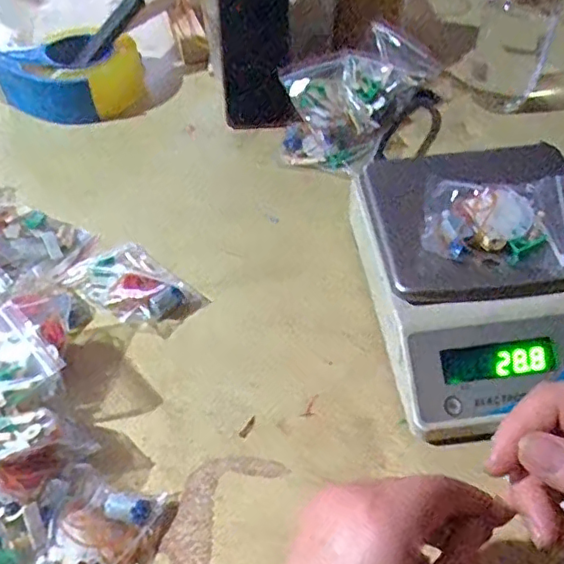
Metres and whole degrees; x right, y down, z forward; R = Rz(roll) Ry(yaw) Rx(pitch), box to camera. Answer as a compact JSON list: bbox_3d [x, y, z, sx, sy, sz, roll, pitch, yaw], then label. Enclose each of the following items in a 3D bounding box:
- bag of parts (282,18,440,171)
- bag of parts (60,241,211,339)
[{"bbox_3d":[0.080,-0.219,0.670,0.131,0.067,0.229,20,53,19],"label":"bag of parts"},{"bbox_3d":[-0.136,0.000,0.520,0.124,0.023,0.075,35,59,28],"label":"bag of parts"}]

